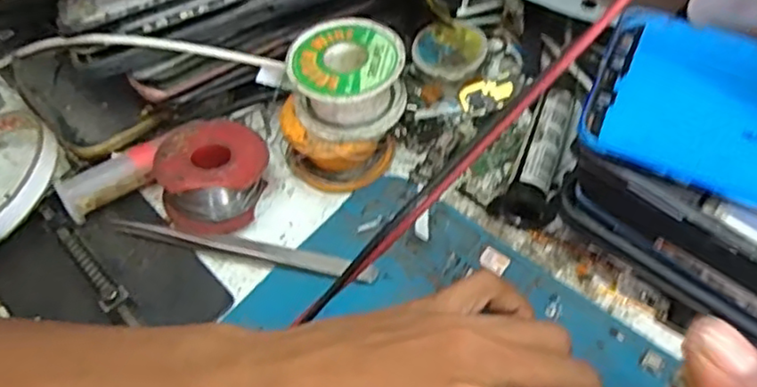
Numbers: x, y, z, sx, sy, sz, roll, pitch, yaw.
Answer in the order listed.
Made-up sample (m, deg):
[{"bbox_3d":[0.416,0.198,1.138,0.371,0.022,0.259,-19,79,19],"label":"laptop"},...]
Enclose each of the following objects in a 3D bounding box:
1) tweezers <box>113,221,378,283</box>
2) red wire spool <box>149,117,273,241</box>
[{"bbox_3d":[-0.063,0.025,0.305,0.127,0.005,0.011,10,58,11],"label":"tweezers"},{"bbox_3d":[-0.079,-0.009,0.314,0.048,0.031,0.051,13,58,13],"label":"red wire spool"}]

